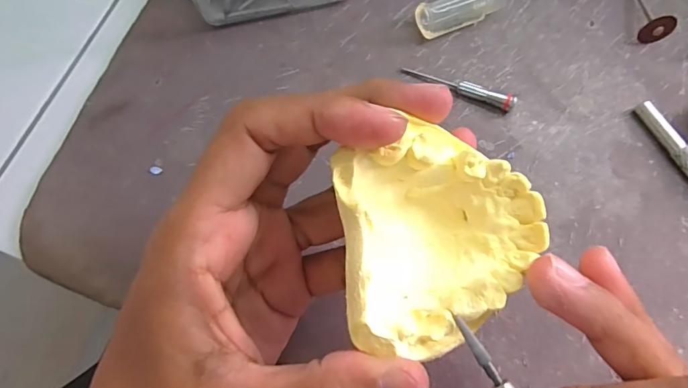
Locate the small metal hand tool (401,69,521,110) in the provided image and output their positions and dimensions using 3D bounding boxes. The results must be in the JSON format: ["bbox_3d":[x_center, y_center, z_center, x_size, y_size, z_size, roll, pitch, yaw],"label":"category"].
[{"bbox_3d":[0.059,-0.056,0.221,0.059,0.009,0.006,23,74,8],"label":"small metal hand tool"}]

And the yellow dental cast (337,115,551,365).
[{"bbox_3d":[0.029,0.012,0.126,0.058,0.023,0.063,-6,72,-1],"label":"yellow dental cast"}]

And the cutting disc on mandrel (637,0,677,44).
[{"bbox_3d":[0.167,-0.105,0.237,0.014,0.015,0.047,1,60,1],"label":"cutting disc on mandrel"}]

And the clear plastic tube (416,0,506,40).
[{"bbox_3d":[0.064,-0.099,0.230,0.046,0.019,0.015,-18,73,-5],"label":"clear plastic tube"}]

